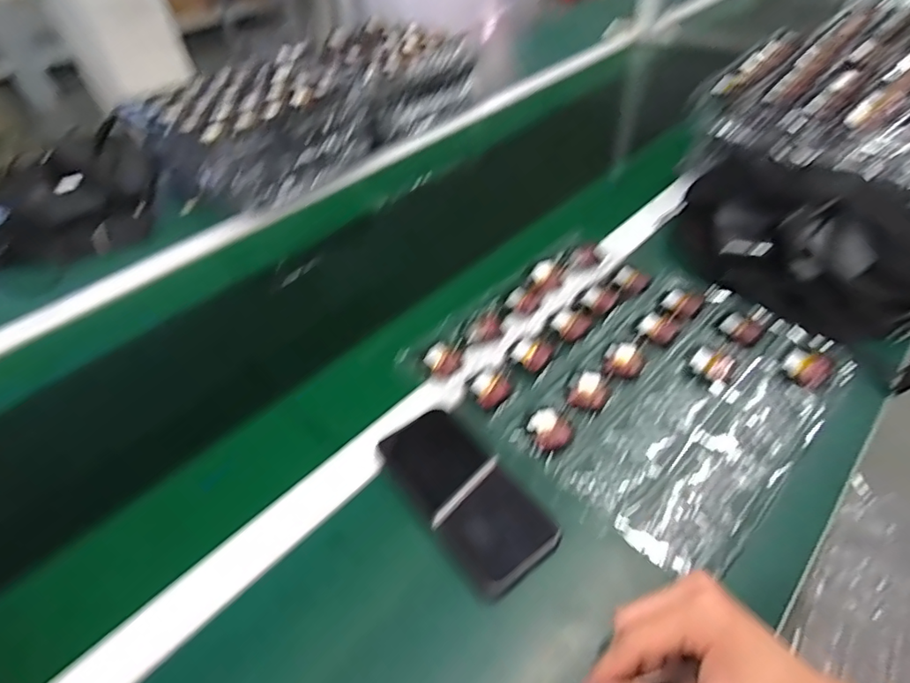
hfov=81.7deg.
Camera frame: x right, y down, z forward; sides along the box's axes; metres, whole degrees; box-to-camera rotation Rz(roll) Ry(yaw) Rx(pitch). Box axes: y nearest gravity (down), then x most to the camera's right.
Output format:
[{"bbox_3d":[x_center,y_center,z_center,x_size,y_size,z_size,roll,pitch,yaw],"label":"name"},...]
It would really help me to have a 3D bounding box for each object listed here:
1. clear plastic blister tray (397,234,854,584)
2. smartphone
[{"bbox_3d":[0.168,0.019,0.527,0.299,0.019,0.329,-35,53,-27],"label":"clear plastic blister tray"},{"bbox_3d":[0.008,0.122,0.432,0.076,0.012,0.156,-28,57,-26],"label":"smartphone"}]

